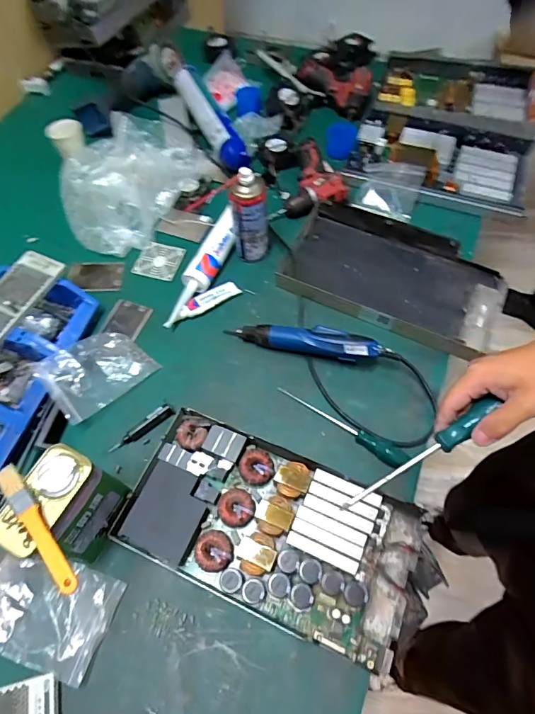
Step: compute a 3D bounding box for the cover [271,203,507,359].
[{"bbox_3d":[0.237,-0.155,0.796,0.390,0.050,0.222,24,64,15],"label":"cover"}]

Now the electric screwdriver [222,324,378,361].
[{"bbox_3d":[0.056,-0.028,0.726,0.263,0.052,0.042,11,62,8],"label":"electric screwdriver"}]

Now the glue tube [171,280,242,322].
[{"bbox_3d":[-0.114,-0.104,0.786,0.131,0.011,0.033,-30,64,-14],"label":"glue tube"}]

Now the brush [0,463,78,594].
[{"bbox_3d":[-0.247,0.180,0.448,0.022,0.010,0.156,-38,66,-17],"label":"brush"}]

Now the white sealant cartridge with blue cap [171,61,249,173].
[{"bbox_3d":[-0.143,-0.567,0.984,0.059,0.073,0.334,-25,63,-11],"label":"white sealant cartridge with blue cap"}]

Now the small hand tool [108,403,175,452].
[{"bbox_3d":[-0.200,0.114,0.676,0.110,0.009,0.024,-38,66,-17],"label":"small hand tool"}]

